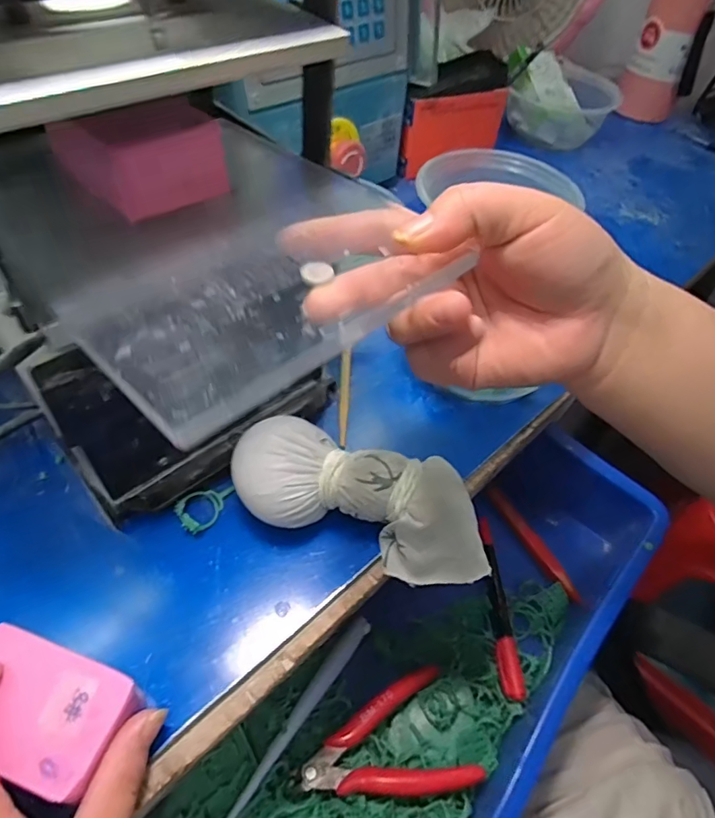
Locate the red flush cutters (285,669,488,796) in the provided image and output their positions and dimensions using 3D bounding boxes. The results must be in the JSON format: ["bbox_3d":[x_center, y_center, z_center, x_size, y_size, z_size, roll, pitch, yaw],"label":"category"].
[{"bbox_3d":[0.014,0.222,0.347,0.113,0.015,0.072,-10,53,-14],"label":"red flush cutters"}]

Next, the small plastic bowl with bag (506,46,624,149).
[{"bbox_3d":[0.247,-0.384,0.637,0.125,0.072,0.146,22,52,11],"label":"small plastic bowl with bag"}]

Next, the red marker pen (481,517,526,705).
[{"bbox_3d":[0.112,0.153,0.418,0.020,0.012,0.135,2,51,-5],"label":"red marker pen"}]

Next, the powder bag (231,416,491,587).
[{"bbox_3d":[0.006,0.048,0.285,0.147,0.047,0.052,24,53,-4],"label":"powder bag"}]

